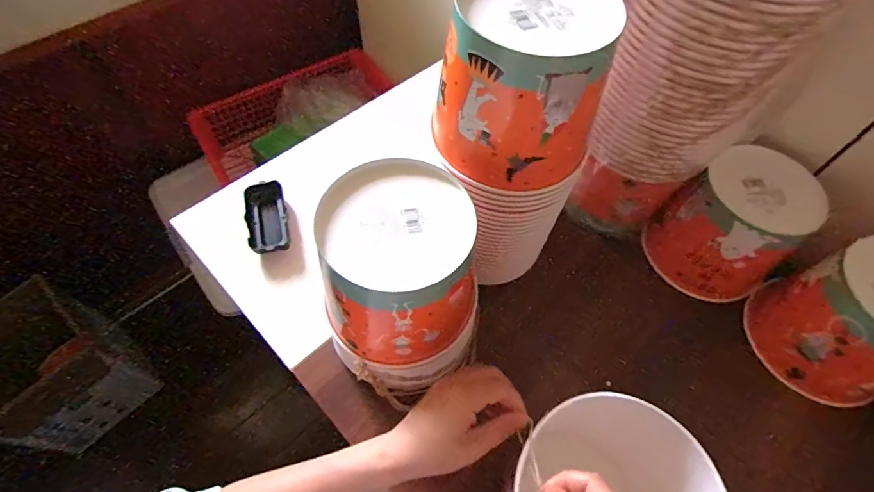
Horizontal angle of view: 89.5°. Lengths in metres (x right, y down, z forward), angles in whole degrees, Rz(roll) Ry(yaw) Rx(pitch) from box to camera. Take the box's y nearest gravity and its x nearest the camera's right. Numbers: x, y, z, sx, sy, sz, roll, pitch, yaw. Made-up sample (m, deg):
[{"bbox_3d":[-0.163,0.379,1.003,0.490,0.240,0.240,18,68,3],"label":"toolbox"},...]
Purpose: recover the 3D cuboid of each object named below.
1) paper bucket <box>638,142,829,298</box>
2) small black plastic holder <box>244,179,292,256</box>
[{"bbox_3d":[0.369,-0.032,0.552,0.151,0.129,0.133,-35,66,-20],"label":"paper bucket"},{"bbox_3d":[-0.227,-0.039,0.592,0.051,0.022,0.108,-12,60,-8],"label":"small black plastic holder"}]

